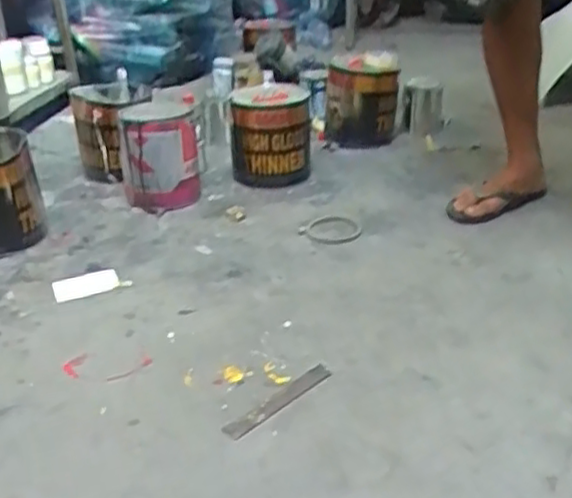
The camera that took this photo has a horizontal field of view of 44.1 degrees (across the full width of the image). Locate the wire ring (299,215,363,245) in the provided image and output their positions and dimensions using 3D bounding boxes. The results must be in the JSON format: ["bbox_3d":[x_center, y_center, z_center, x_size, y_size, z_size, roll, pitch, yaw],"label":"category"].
[{"bbox_3d":[0.093,-0.038,1.392,0.121,0.013,0.096,25,49,36],"label":"wire ring"}]

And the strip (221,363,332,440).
[{"bbox_3d":[-0.007,0.200,0.939,0.177,0.006,0.031,-25,36,-36],"label":"strip"}]

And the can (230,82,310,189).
[{"bbox_3d":[-0.033,-0.250,1.569,0.172,0.205,0.176,-2,28,1],"label":"can"}]

